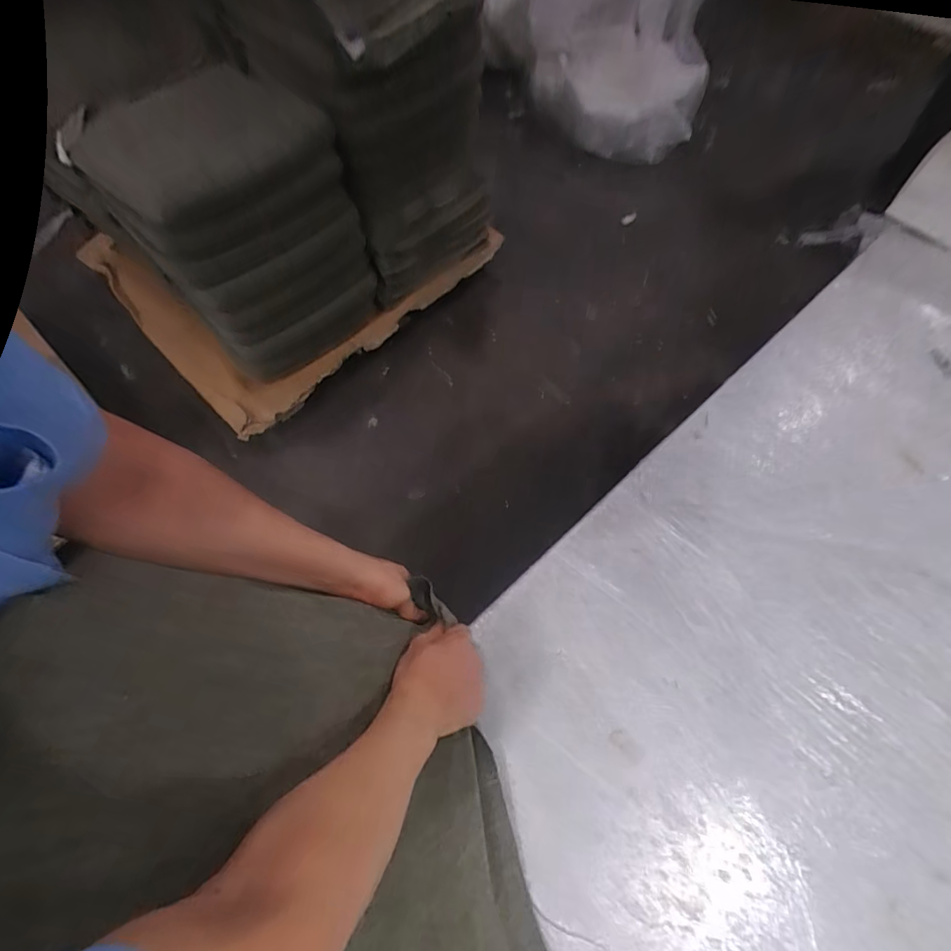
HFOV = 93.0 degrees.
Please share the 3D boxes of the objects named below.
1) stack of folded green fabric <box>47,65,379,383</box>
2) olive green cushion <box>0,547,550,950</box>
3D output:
[{"bbox_3d":[-0.579,-0.612,1.135,0.453,0.508,0.424,-40,71,-15],"label":"stack of folded green fabric"},{"bbox_3d":[-0.113,0.280,0.344,0.028,0.427,0.437,-33,62,24],"label":"olive green cushion"}]

